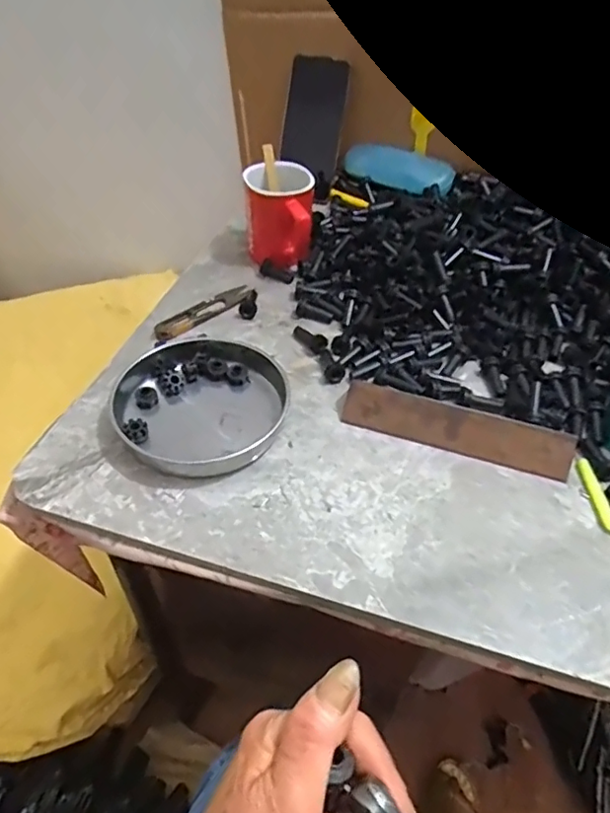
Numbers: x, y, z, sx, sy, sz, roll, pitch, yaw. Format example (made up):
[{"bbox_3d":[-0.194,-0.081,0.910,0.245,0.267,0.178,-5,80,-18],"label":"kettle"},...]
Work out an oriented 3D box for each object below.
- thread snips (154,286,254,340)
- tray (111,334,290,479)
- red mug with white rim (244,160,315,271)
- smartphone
[{"bbox_3d":[-0.102,-0.097,0.557,0.028,0.011,0.113,36,55,28],"label":"thread snips"},{"bbox_3d":[-0.086,-0.009,0.462,0.141,0.021,0.145,1,46,-1],"label":"tray"},{"bbox_3d":[-0.028,-0.205,0.598,0.071,0.079,0.107,-3,47,-6],"label":"red mug with white rim"},{"bbox_3d":[0.012,-0.375,0.722,0.072,0.136,0.013,4,39,-12],"label":"smartphone"}]

